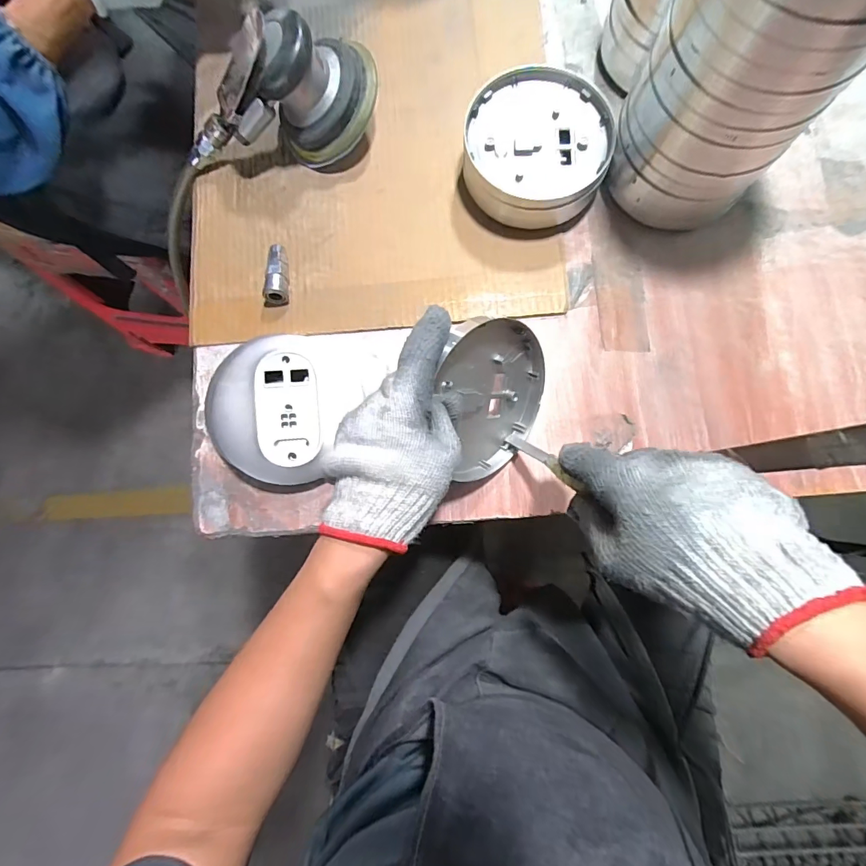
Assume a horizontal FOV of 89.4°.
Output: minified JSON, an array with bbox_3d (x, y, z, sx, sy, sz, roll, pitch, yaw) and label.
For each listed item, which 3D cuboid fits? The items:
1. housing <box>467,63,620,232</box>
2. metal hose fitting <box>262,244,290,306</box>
[{"bbox_3d":[0.101,-0.280,0.433,0.135,0.048,0.129,0,83,2],"label":"housing"},{"bbox_3d":[-0.156,-0.161,0.439,0.019,0.021,0.060,2,83,2],"label":"metal hose fitting"}]

